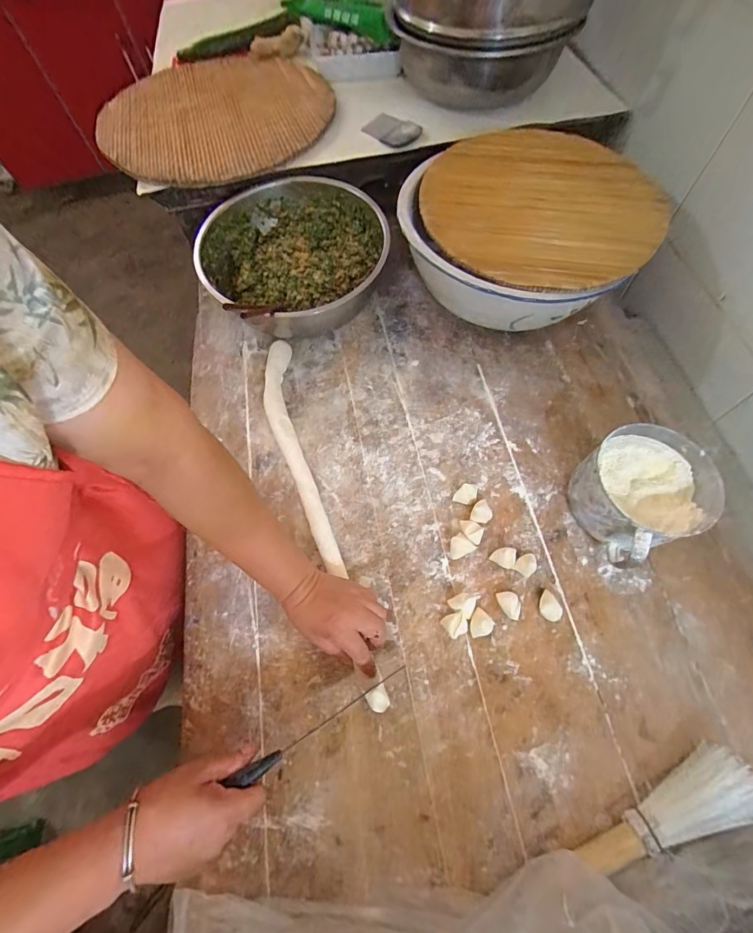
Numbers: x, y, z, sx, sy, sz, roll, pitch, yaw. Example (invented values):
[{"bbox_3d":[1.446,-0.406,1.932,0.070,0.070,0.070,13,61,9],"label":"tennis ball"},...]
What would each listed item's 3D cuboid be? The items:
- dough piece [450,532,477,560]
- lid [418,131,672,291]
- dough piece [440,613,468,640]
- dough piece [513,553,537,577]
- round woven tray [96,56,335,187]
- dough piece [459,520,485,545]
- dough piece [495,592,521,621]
[{"bbox_3d":[0.109,0.106,0.515,0.032,0.021,0.027,-29,68,-11],"label":"dough piece"},{"bbox_3d":[0.244,-0.400,0.593,0.324,0.027,0.340,-1,66,2],"label":"lid"},{"bbox_3d":[0.096,0.192,0.473,0.027,0.021,0.026,-1,66,2],"label":"dough piece"},{"bbox_3d":[0.192,0.125,0.499,0.022,0.025,0.027,35,71,16],"label":"dough piece"},{"bbox_3d":[-0.298,-0.648,0.730,0.405,0.037,0.382,-1,65,3],"label":"round woven tray"},{"bbox_3d":[0.125,0.087,0.519,0.032,0.016,0.028,22,68,11],"label":"dough piece"},{"bbox_3d":[0.165,0.171,0.481,0.023,0.019,0.034,-19,67,-6],"label":"dough piece"}]

